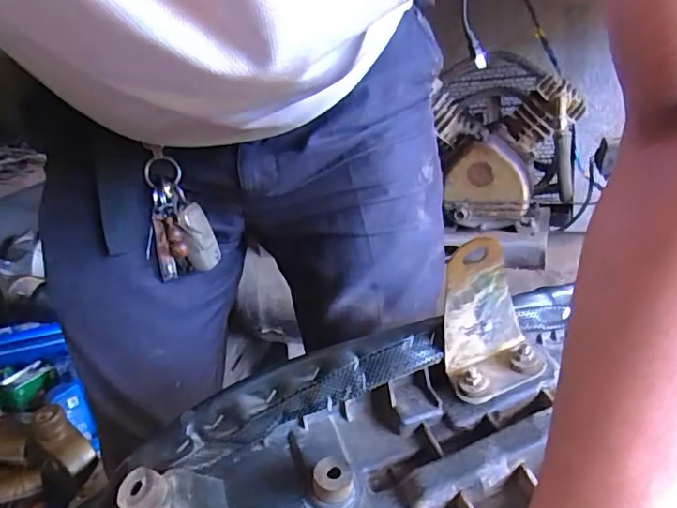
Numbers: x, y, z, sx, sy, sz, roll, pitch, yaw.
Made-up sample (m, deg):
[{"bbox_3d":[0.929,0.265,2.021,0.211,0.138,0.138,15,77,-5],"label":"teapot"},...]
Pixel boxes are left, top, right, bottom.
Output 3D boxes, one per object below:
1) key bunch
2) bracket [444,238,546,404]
[{"bbox_3d":[-0.151,-0.033,0.501,0.059,0.106,0.049,-14,25,-14],"label":"key bunch"},{"bbox_3d":[0.102,0.041,0.355,0.063,0.108,0.033,-13,25,-10],"label":"bracket"}]

